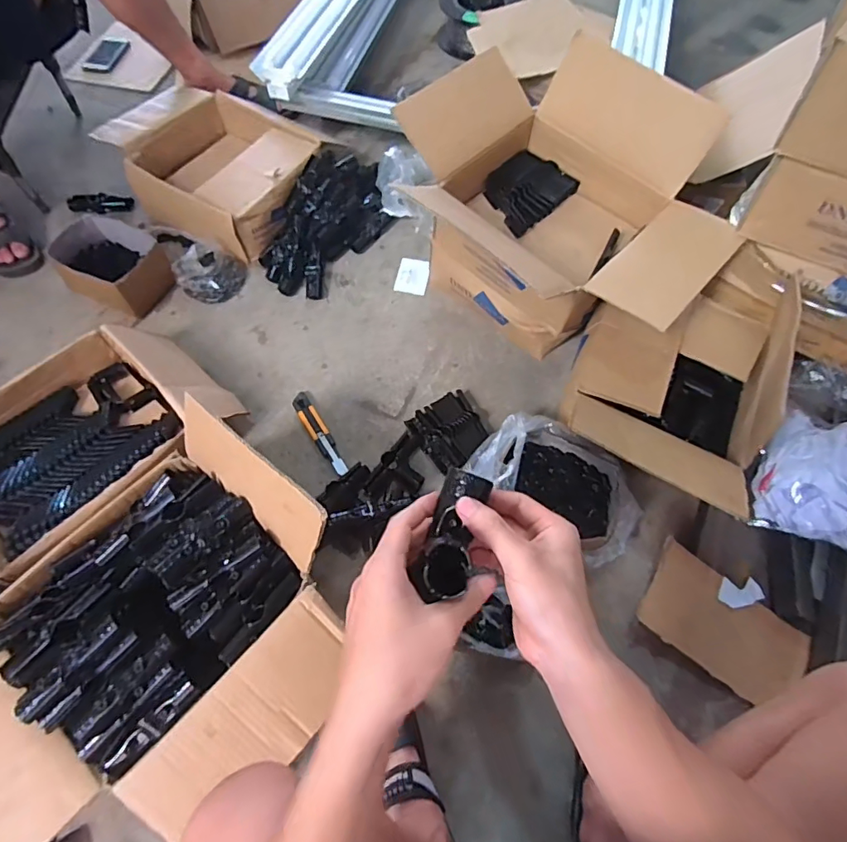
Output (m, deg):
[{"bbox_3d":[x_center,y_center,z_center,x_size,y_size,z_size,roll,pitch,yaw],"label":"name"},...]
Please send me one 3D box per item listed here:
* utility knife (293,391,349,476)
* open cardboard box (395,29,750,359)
[{"bbox_3d":[-0.189,0.024,0.930,0.035,0.016,0.182,-28,67,-15],"label":"utility knife"},{"bbox_3d":[0.223,-0.328,0.916,0.520,0.397,0.417,41,68,17],"label":"open cardboard box"}]

